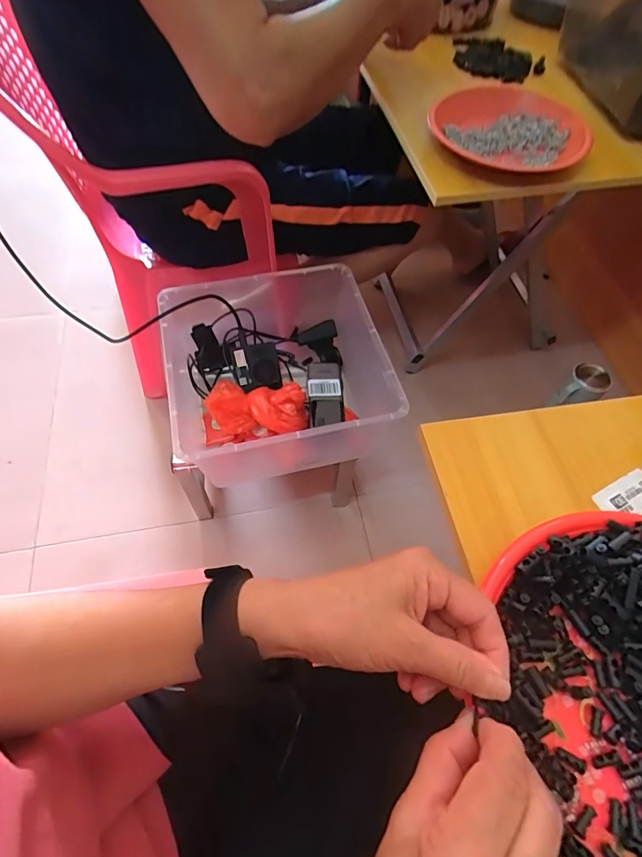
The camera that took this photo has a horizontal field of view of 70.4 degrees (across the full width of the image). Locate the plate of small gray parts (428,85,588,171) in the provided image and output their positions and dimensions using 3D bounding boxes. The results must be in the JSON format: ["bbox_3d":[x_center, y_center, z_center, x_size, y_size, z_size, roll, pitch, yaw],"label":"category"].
[{"bbox_3d":[0.245,-0.393,0.590,0.191,0.029,0.155,22,60,11],"label":"plate of small gray parts"}]

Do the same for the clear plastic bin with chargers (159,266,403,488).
[{"bbox_3d":[-0.059,-0.083,0.711,0.336,0.164,0.323,-11,60,-9],"label":"clear plastic bin with chargers"}]

